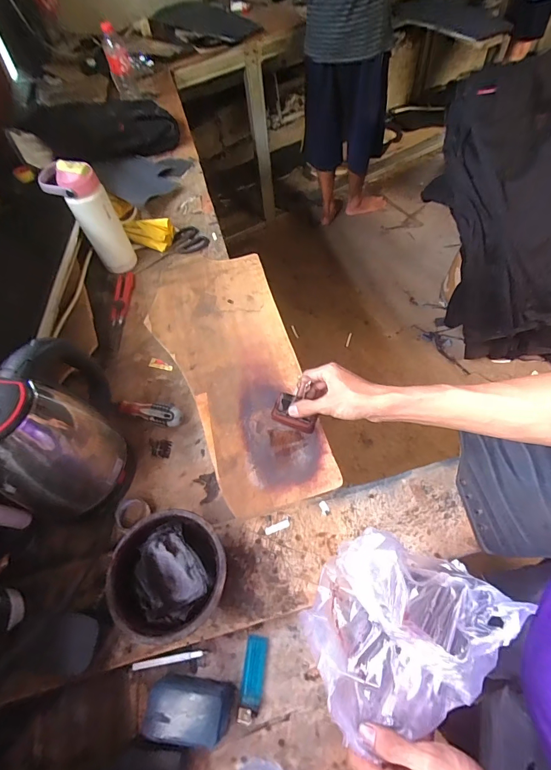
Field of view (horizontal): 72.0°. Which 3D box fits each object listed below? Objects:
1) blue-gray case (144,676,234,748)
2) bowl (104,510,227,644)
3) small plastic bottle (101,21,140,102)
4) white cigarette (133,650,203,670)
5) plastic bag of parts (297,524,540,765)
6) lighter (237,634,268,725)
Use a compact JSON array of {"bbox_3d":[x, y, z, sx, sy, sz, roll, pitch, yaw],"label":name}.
[{"bbox_3d":[-0.094,0.351,0.411,0.083,0.038,0.052,2,59,8],"label":"blue-gray case"},{"bbox_3d":[-0.130,0.235,0.471,0.138,0.057,0.133,-2,58,4],"label":"bowl"},{"bbox_3d":[-0.471,-0.968,1.156,0.067,0.193,0.078,-19,59,-7],"label":"small plastic bottle"},{"bbox_3d":[-0.128,0.326,0.450,0.081,0.004,0.007,-10,58,-1],"label":"white cigarette"},{"bbox_3d":[0.113,0.234,0.352,0.156,0.094,0.170,20,61,13],"label":"plastic bag of parts"},{"bbox_3d":[-0.026,0.338,0.439,0.026,0.007,0.080,4,59,7],"label":"lighter"}]

